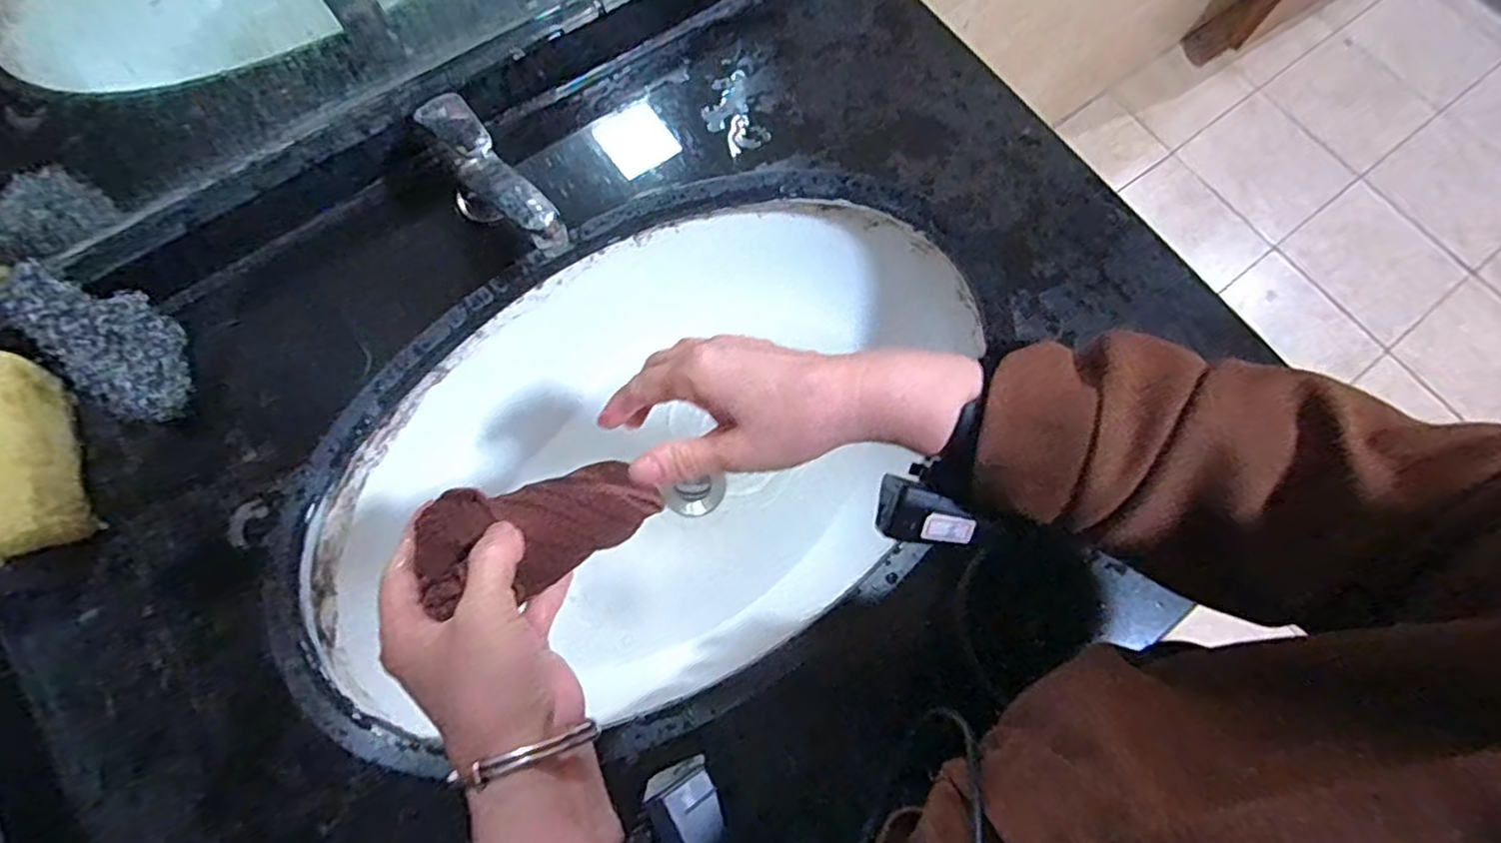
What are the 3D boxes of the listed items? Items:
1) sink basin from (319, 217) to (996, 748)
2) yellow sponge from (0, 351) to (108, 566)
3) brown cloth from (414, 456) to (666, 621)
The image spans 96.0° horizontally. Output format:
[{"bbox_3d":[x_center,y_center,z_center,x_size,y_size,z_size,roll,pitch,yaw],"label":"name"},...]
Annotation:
[{"bbox_3d":[-0.054,0.033,0.533,0.512,0.145,0.292,-33,77,-11],"label":"sink basin"},{"bbox_3d":[-0.440,0.020,0.404,0.055,0.060,0.127,-19,75,-7],"label":"yellow sponge"},{"bbox_3d":[-0.103,0.053,0.338,0.116,0.028,0.053,-12,73,-27],"label":"brown cloth"}]

